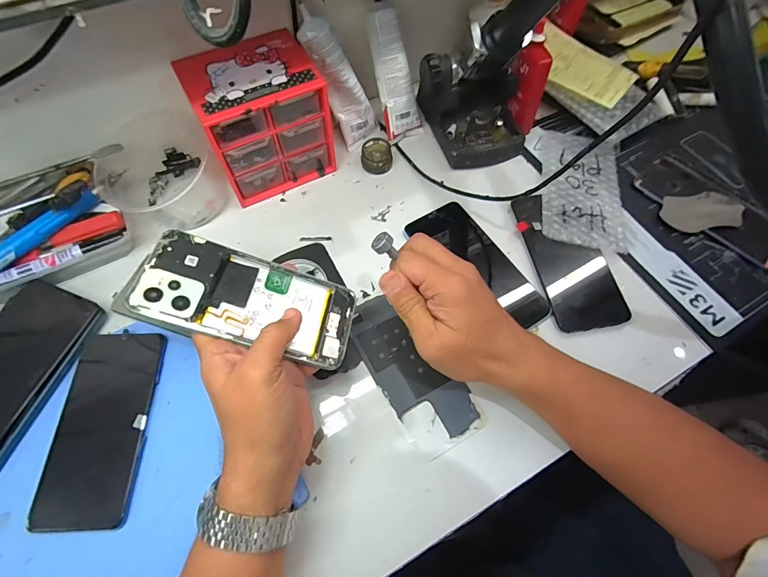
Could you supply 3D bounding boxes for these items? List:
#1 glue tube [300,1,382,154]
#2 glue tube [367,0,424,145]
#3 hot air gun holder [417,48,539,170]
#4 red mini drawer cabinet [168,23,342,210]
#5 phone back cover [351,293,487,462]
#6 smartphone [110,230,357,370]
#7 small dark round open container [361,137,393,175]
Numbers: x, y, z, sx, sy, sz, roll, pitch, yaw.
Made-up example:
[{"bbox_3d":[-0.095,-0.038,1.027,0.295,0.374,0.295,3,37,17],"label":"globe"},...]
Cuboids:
[{"bbox_3d":[-0.053,-0.236,0.447,0.041,0.152,0.044,8,61,28],"label":"glue tube"},{"bbox_3d":[0.012,-0.259,0.462,0.047,0.157,0.025,-26,33,-15],"label":"glue tube"},{"bbox_3d":[0.117,-0.210,0.467,0.124,0.090,0.131,-19,66,-12],"label":"hot air gun holder"},{"bbox_3d":[-0.135,-0.186,0.433,0.123,0.118,0.103,-26,68,-15],"label":"red mini drawer cabinet"},{"bbox_3d":[0.024,0.075,0.370,0.069,0.005,0.157,-28,68,-15],"label":"phone back cover"},{"bbox_3d":[-0.106,0.007,0.311,0.166,0.004,0.076,20,57,-15],"label":"smartphone"},{"bbox_3d":[-0.009,-0.164,0.482,0.037,0.018,0.043,-4,64,-5],"label":"small dark round open container"}]

